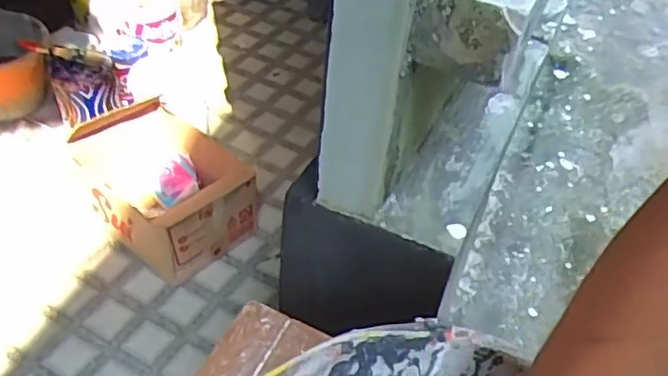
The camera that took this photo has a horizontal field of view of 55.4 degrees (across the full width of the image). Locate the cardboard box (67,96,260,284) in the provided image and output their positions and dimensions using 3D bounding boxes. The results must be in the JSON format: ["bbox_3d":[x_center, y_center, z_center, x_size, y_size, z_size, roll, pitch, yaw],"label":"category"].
[{"bbox_3d":[-0.356,-0.002,1.353,0.256,0.217,0.329,-30,53,-30],"label":"cardboard box"}]

